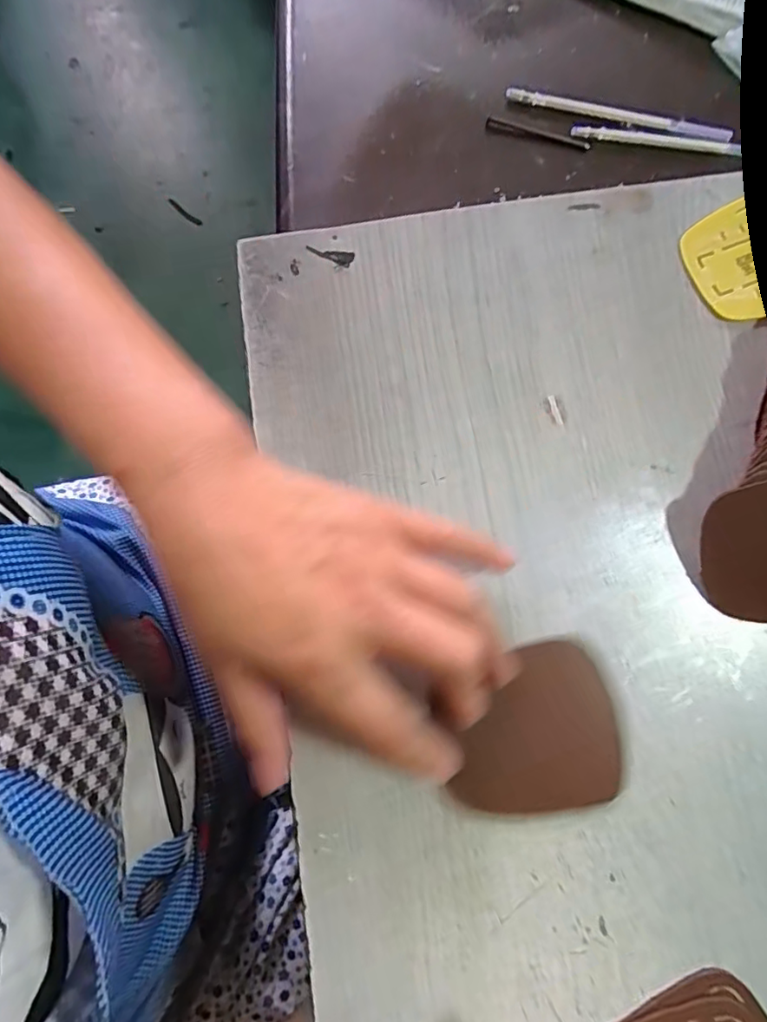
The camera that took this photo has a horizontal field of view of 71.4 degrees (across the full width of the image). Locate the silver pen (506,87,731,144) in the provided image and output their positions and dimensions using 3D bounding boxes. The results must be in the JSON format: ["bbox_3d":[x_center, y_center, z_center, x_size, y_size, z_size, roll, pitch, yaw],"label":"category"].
[{"bbox_3d":[0.132,-0.225,0.302,0.124,0.006,0.010,13,80,2],"label":"silver pen"}]

